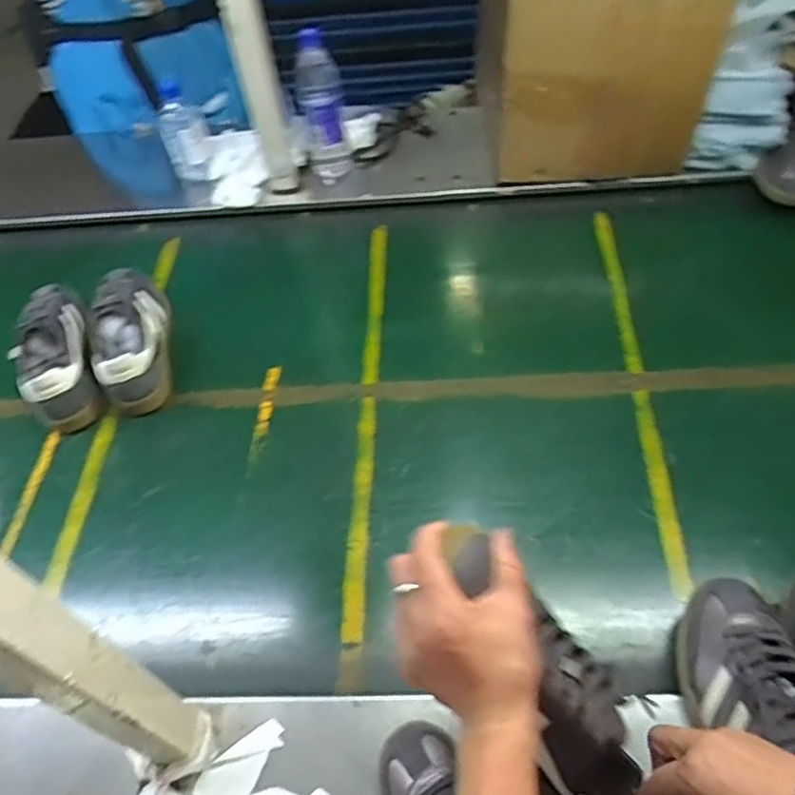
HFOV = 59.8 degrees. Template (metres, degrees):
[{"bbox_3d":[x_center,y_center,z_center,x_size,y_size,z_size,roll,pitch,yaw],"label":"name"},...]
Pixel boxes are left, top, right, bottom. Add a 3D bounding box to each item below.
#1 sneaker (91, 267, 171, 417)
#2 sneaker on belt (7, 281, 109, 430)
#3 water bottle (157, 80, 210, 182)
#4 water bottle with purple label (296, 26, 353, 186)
[{"bbox_3d":[-0.375,-0.108,0.972,0.087,0.113,0.245,-13,51,-5],"label":"sneaker"},{"bbox_3d":[-0.479,-0.074,0.963,0.105,0.103,0.266,-22,53,-13],"label":"sneaker on belt"},{"bbox_3d":[-0.356,-0.443,1.164,0.073,0.150,0.071,-20,53,-11],"label":"water bottle"},{"bbox_3d":[-0.120,-0.462,1.124,0.067,0.235,0.055,-6,51,0],"label":"water bottle with purple label"}]

